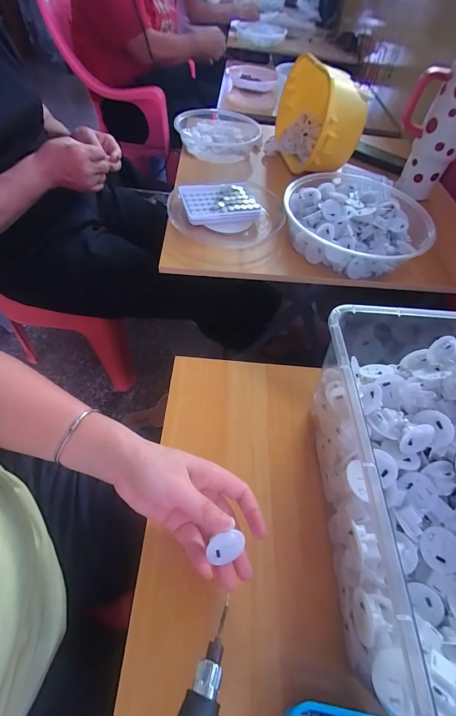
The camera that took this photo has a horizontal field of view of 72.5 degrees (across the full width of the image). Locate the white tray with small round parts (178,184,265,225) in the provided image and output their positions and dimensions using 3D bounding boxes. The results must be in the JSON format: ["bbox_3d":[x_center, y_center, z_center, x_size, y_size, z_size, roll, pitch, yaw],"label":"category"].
[{"bbox_3d":[-0.015,-0.266,0.534,0.125,0.018,0.091,-12,56,-13],"label":"white tray with small round parts"}]

